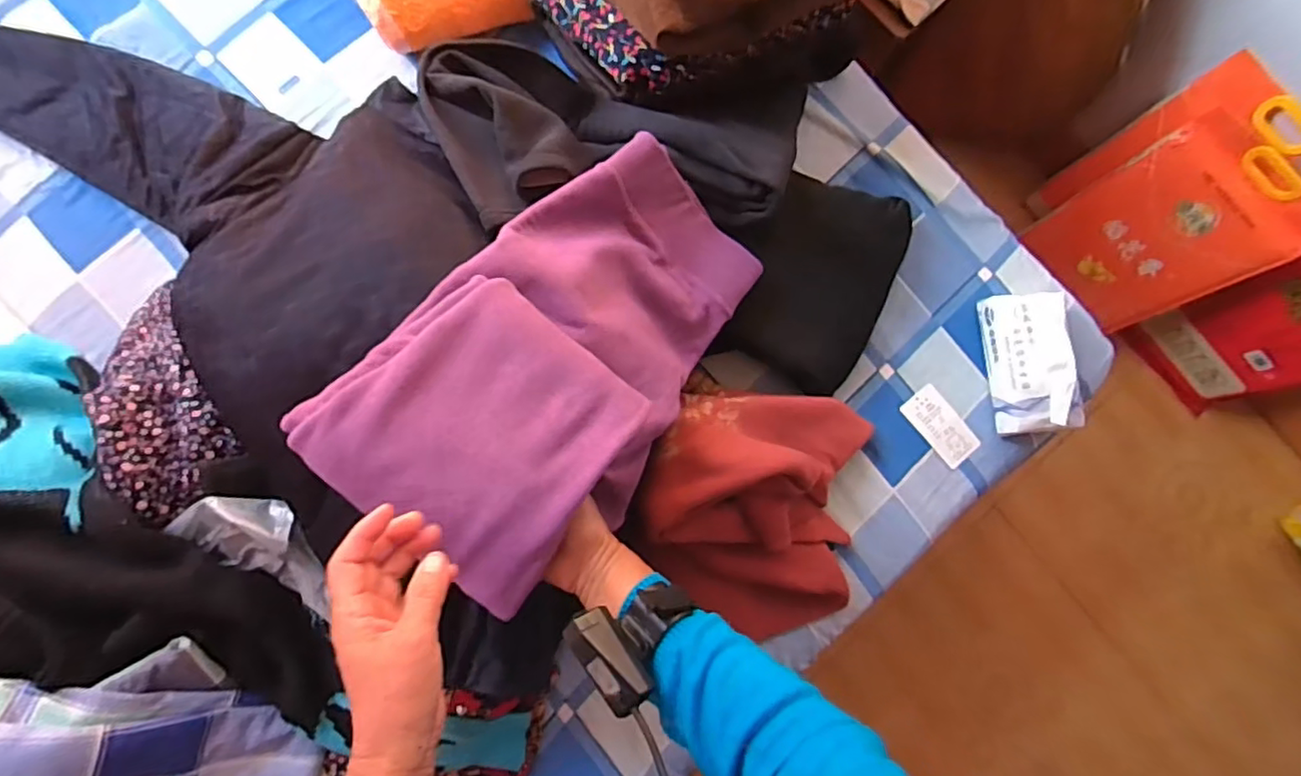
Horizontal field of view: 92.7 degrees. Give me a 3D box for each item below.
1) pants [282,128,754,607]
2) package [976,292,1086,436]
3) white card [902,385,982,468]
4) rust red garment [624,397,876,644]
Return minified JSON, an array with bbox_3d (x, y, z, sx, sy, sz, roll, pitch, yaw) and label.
[{"bbox_3d":[-0.066,-0.046,0.579,0.222,0.137,0.439,37,52,1],"label":"pants"},{"bbox_3d":[0.487,-0.034,0.799,0.078,0.091,0.176,-7,84,-4],"label":"package"},{"bbox_3d":[0.385,0.051,0.824,0.056,0.008,0.105,-40,83,0],"label":"white card"},{"bbox_3d":[0.121,0.153,0.718,0.265,0.114,0.299,4,83,-3],"label":"rust red garment"}]

